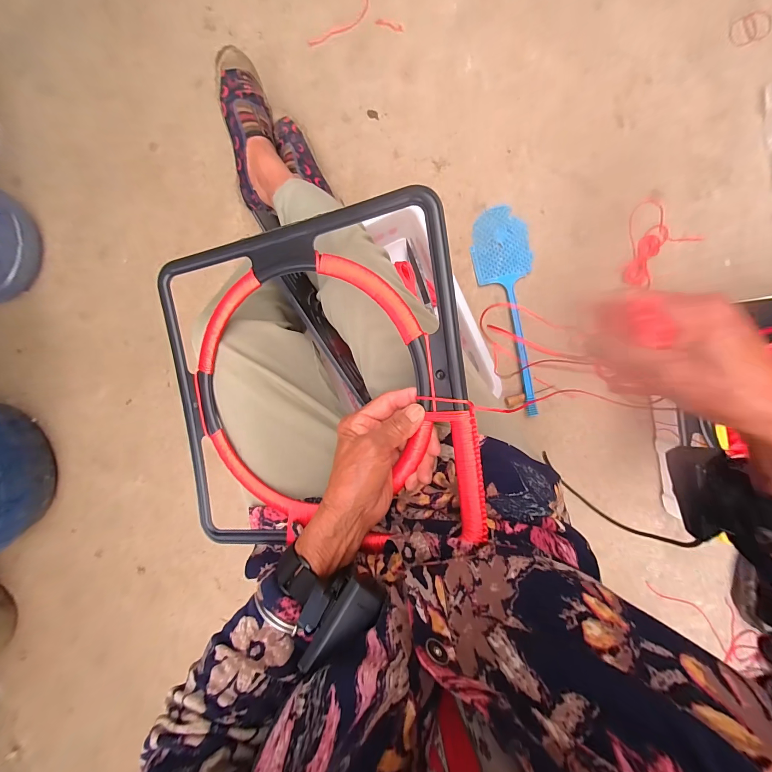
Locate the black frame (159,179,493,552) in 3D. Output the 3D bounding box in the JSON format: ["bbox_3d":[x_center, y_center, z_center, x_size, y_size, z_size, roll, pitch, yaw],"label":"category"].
[{"bbox_3d":[-0.084,0.006,0.337,0.325,0.026,0.318,-9,92,19],"label":"black frame"}]

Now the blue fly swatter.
[{"bbox_3d":[0.275,-0.157,0.688,0.118,0.019,0.425,-17,93,4],"label":"blue fly swatter"}]

